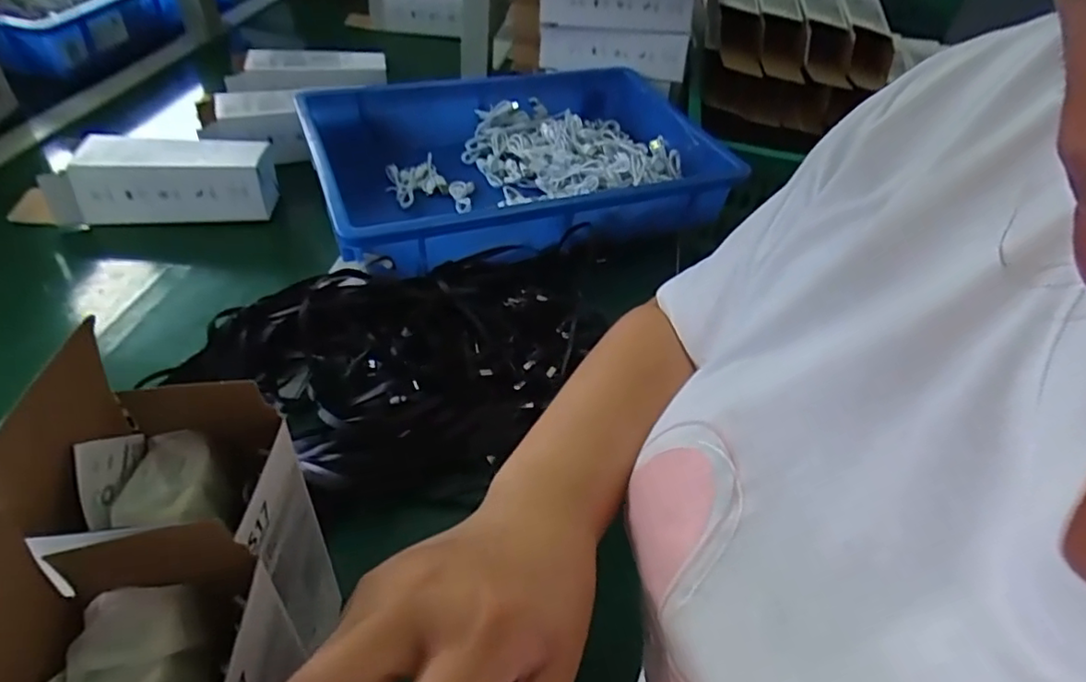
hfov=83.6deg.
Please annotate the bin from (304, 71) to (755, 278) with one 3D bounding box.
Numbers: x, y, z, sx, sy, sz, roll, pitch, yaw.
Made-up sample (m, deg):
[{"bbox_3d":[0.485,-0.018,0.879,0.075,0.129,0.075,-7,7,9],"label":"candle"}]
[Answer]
[{"bbox_3d":[-0.029,-0.199,0.684,0.417,0.084,0.293,-15,49,-21],"label":"bin"}]

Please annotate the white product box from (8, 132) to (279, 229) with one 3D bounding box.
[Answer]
[{"bbox_3d":[-0.398,-0.165,0.618,0.227,0.069,0.060,-3,46,-11],"label":"white product box"}]

